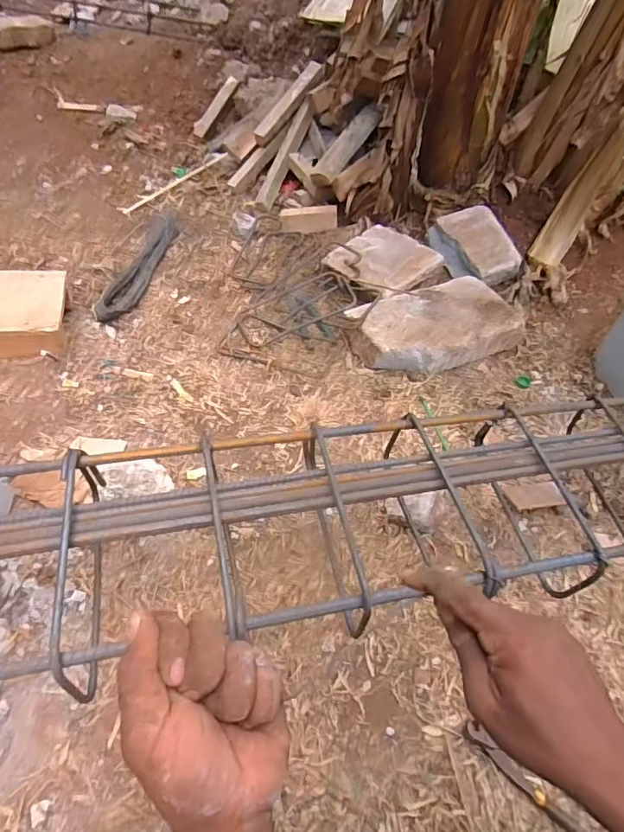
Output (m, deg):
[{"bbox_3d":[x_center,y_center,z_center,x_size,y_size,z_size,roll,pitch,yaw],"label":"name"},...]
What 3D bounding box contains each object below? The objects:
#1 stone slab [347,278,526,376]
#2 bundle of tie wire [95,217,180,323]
[{"bbox_3d":[0.271,-0.195,1.087,0.365,0.083,0.197,-18,53,-21],"label":"stone slab"},{"bbox_3d":[-0.411,-0.381,1.199,0.079,0.030,0.460,8,48,0],"label":"bundle of tie wire"}]

